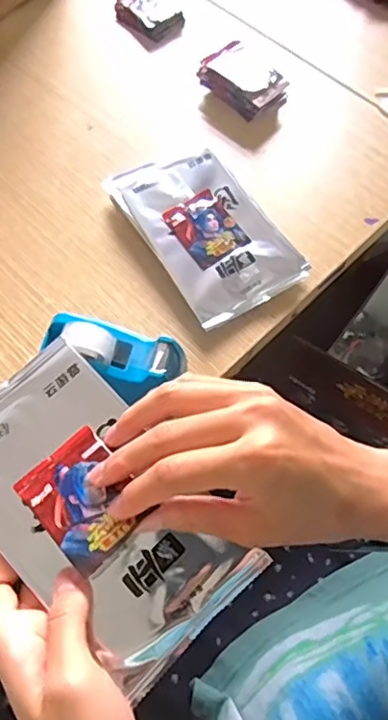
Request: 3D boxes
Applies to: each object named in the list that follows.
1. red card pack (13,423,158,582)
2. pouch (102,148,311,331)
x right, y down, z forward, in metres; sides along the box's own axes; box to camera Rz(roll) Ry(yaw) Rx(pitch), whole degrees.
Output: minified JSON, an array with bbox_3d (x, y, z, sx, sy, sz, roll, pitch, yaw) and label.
[{"bbox_3d":[-0.058,0.073,0.303,0.050,0.005,0.066,-41,61,-15],"label":"red card pack"},{"bbox_3d":[0.012,-0.119,0.522,0.110,0.028,0.178,-31,70,-13],"label":"pouch"}]

